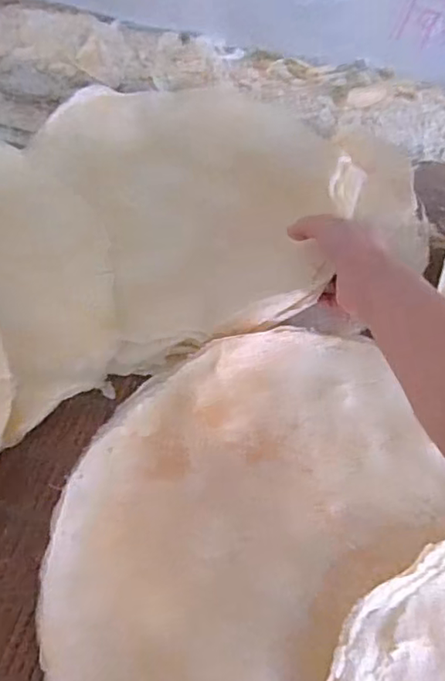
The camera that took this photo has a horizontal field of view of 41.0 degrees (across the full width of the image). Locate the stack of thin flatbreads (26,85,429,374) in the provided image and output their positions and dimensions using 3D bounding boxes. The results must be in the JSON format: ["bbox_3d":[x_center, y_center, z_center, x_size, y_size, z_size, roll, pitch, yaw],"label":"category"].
[{"bbox_3d":[0.011,-0.159,0.584,0.319,0.066,0.344,-18,61,-14],"label":"stack of thin flatbreads"}]

